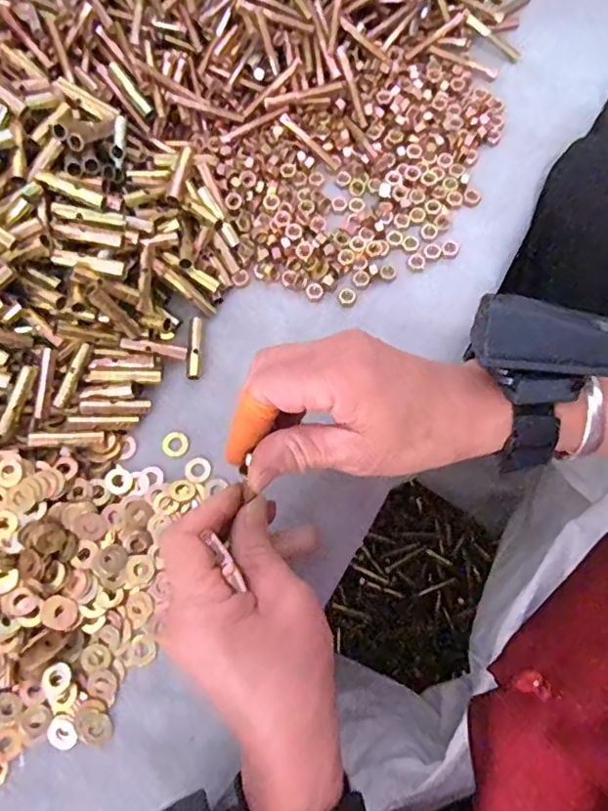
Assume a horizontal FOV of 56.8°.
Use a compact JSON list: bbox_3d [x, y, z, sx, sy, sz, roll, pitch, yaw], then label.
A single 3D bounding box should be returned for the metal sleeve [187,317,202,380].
[{"bbox_3d":[-0.074,-0.039,0.378,0.009,0.005,0.044,0,76,-1],"label":"metal sleeve"}]

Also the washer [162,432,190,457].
[{"bbox_3d":[-0.084,0.025,0.365,0.016,0.004,0.016,0,76,-1],"label":"washer"}]

